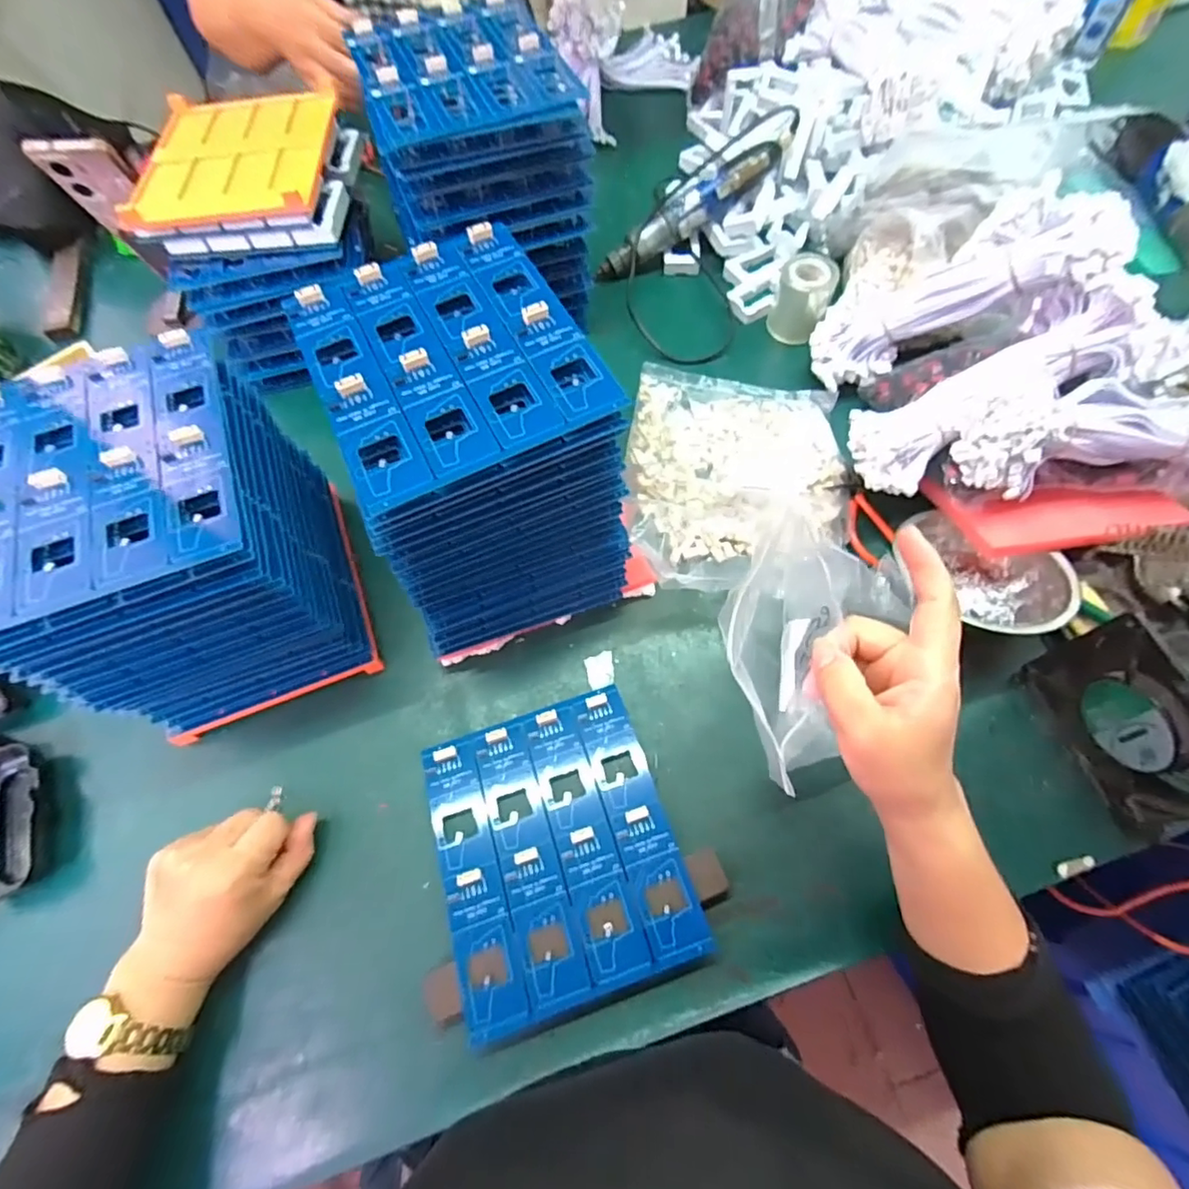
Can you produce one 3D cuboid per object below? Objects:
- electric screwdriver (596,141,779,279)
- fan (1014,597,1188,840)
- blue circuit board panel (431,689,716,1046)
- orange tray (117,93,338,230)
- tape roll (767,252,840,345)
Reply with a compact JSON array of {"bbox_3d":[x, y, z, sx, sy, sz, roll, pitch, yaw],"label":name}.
[{"bbox_3d":[0.108,-0.426,0.637,0.232,0.040,0.035,-32,67,7],"label":"electric screwdriver"},{"bbox_3d":[0.359,0.084,0.365,0.045,0.124,0.129,-15,65,-4],"label":"fan"},{"bbox_3d":[-0.029,0.173,0.398,0.157,0.006,0.189,-19,59,-5],"label":"blue circuit board panel"},{"bbox_3d":[-0.333,-0.404,0.525,0.161,0.021,0.192,-5,65,1],"label":"orange tray"},{"bbox_3d":[0.217,-0.308,0.595,0.054,0.072,0.054,-1,65,3],"label":"tape roll"}]

